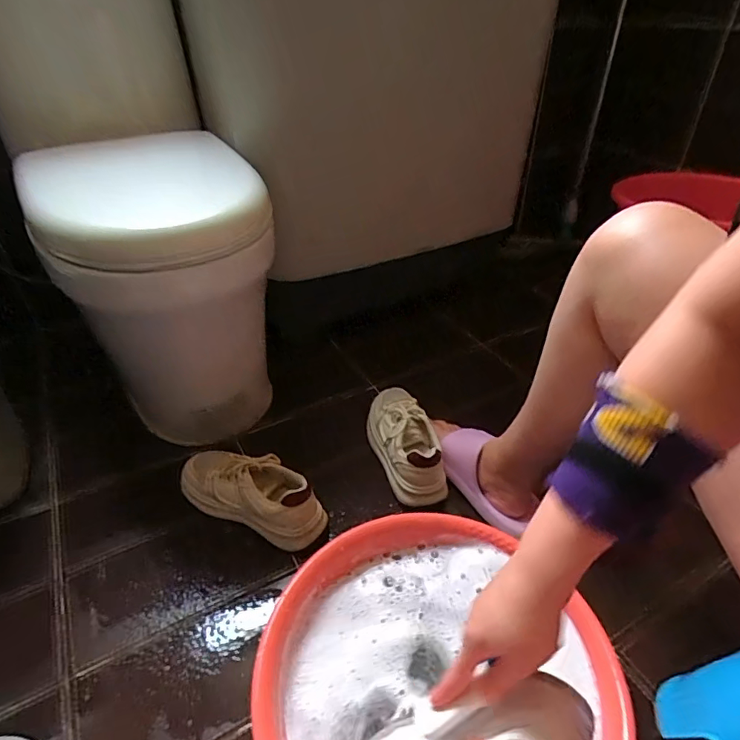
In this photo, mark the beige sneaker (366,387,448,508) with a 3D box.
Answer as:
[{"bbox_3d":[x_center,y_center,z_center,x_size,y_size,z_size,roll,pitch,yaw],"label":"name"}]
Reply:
[{"bbox_3d":[0.058,0.122,0.839,0.081,0.110,0.232,-10,38,-13],"label":"beige sneaker"}]

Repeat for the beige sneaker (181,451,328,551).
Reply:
[{"bbox_3d":[-0.185,0.188,0.754,0.250,0.112,0.084,16,40,22],"label":"beige sneaker"}]

